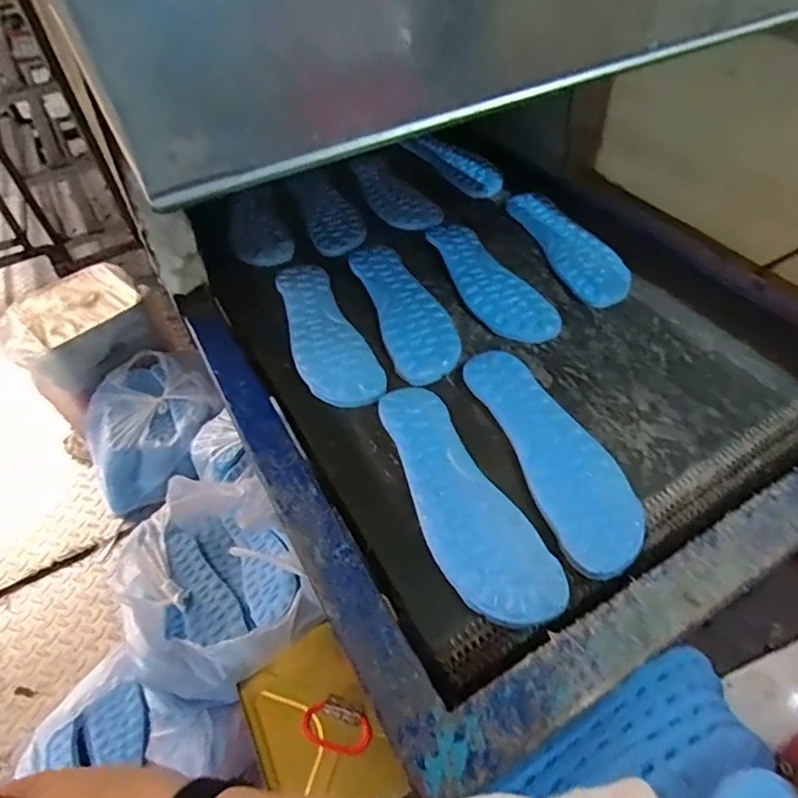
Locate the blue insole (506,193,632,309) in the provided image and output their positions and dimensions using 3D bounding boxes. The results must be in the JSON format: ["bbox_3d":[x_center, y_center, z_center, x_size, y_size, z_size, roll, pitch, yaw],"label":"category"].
[{"bbox_3d":[0.217,-0.201,0.694,0.081,0.010,0.235,-15,50,-8],"label":"blue insole"}]

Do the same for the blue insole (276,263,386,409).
[{"bbox_3d":[-0.089,-0.079,0.608,0.078,0.007,0.242,-21,51,-12],"label":"blue insole"}]

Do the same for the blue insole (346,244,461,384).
[{"bbox_3d":[0.006,-0.112,0.629,0.079,0.004,0.240,-16,50,-8],"label":"blue insole"}]

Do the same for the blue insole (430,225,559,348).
[{"bbox_3d":[0.104,-0.148,0.655,0.074,0.004,0.236,-21,51,-13],"label":"blue insole"}]

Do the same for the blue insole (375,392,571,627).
[{"bbox_3d":[0.045,0.078,0.463,0.076,0.008,0.245,-22,51,-14],"label":"blue insole"}]

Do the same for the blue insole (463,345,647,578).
[{"bbox_3d":[0.136,0.038,0.493,0.077,0.006,0.248,-17,50,-10],"label":"blue insole"}]

